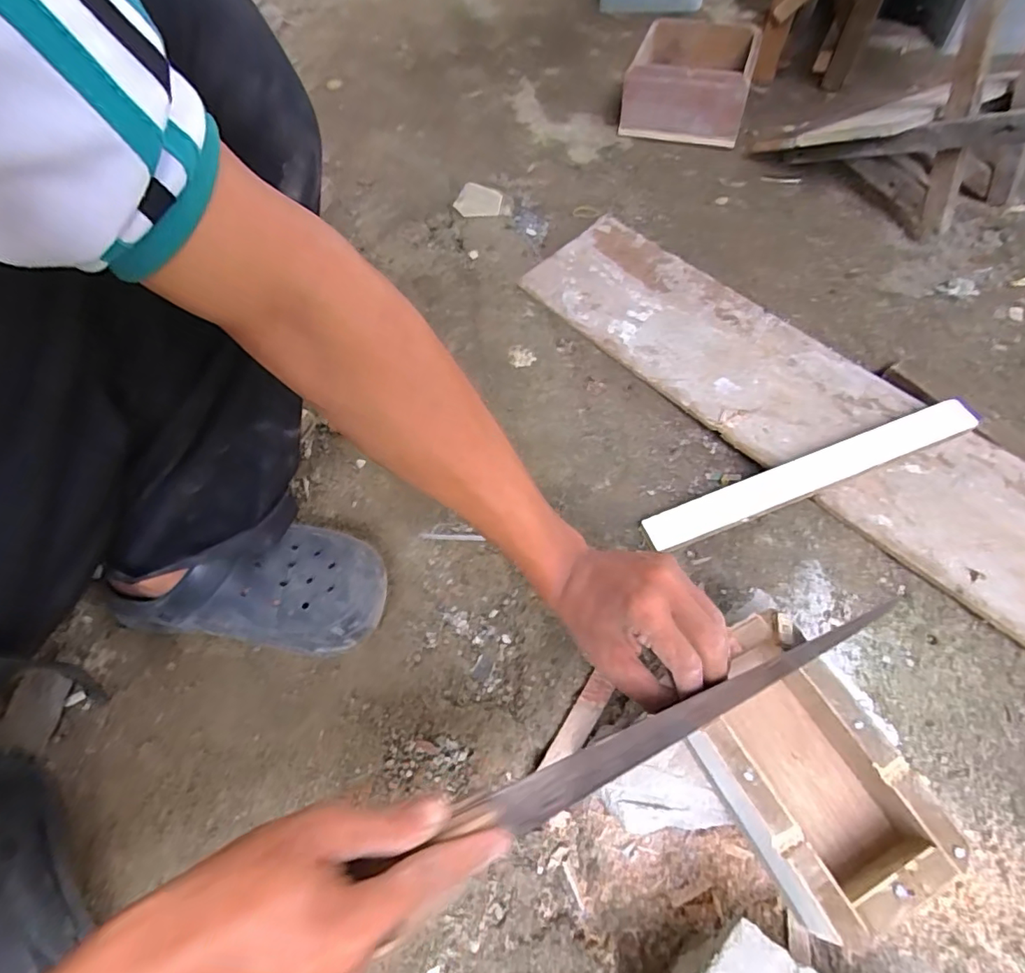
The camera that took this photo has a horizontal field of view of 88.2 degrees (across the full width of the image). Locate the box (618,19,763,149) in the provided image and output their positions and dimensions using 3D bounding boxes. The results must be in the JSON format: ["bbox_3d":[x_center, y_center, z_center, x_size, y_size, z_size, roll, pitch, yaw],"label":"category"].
[{"bbox_3d":[0.313,-0.724,0.945,0.203,0.106,0.257,11,60,10],"label":"box"}]

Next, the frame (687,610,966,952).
[{"bbox_3d":[0.181,0.177,0.338,0.104,0.042,0.162,-25,60,-12],"label":"frame"}]

